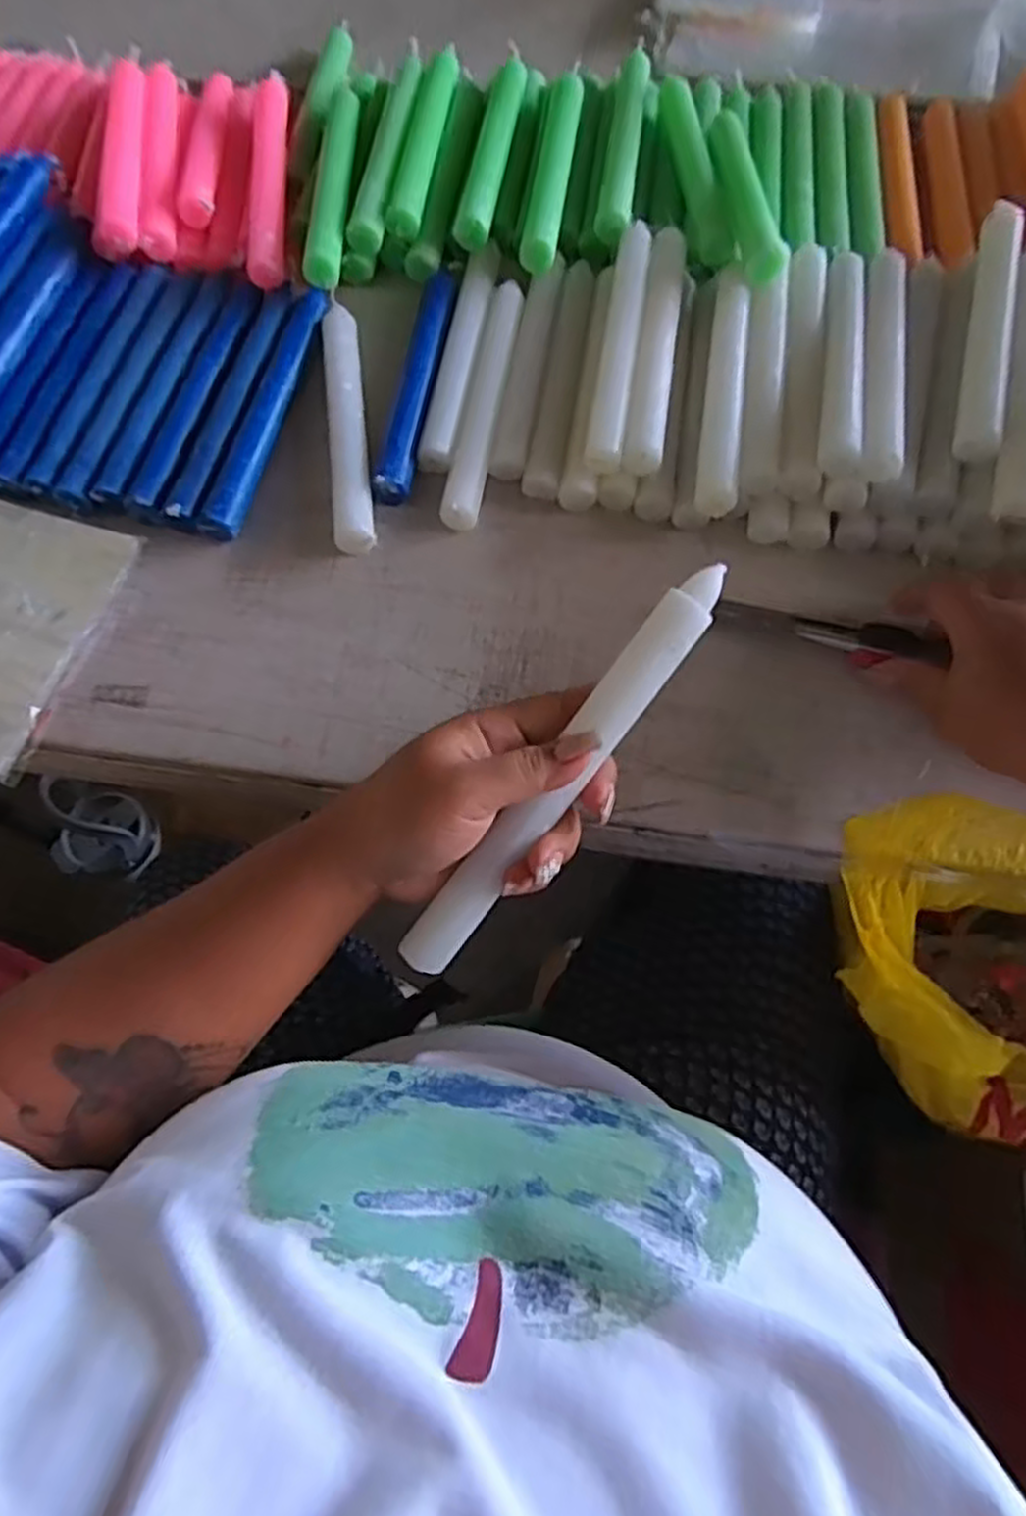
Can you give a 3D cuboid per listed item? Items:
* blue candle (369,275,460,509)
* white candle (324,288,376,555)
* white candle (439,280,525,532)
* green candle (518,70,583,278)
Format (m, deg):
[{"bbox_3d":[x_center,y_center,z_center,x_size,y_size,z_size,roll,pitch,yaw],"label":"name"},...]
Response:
[{"bbox_3d":[-0.059,-0.241,0.498,0.021,0.021,0.190,7,69,6],"label":"blue candle"},{"bbox_3d":[-0.104,-0.212,0.485,0.022,0.019,0.197,-9,68,0],"label":"white candle"},{"bbox_3d":[-0.015,-0.227,0.487,0.021,0.019,0.196,8,69,6],"label":"white candle"},{"bbox_3d":[0.030,-0.416,0.549,0.025,0.029,0.200,6,69,6],"label":"green candle"}]

